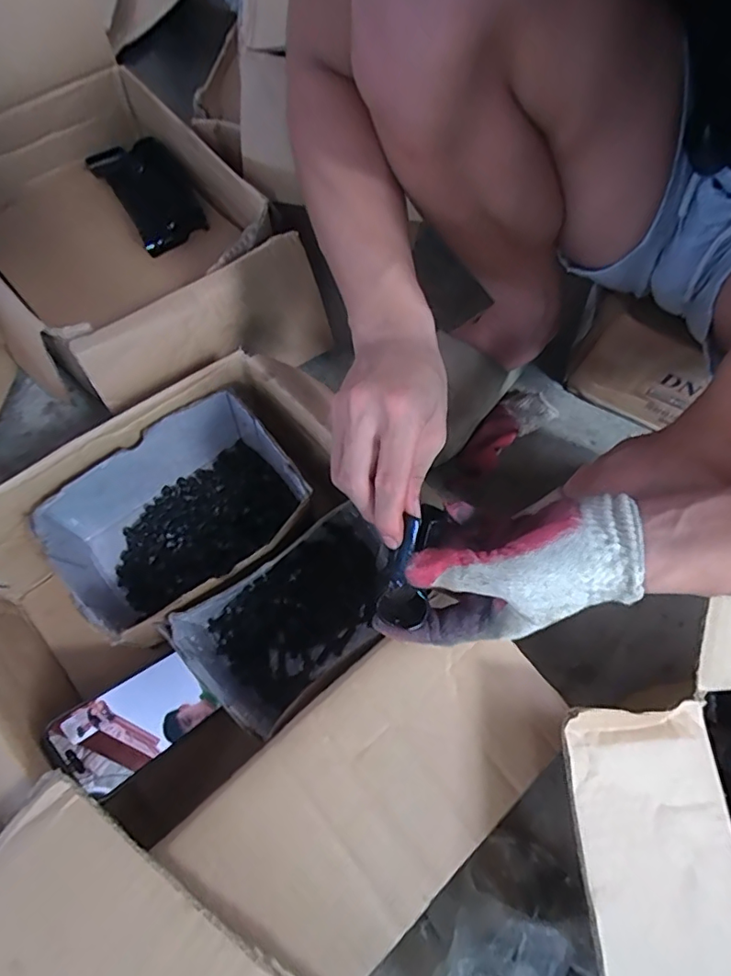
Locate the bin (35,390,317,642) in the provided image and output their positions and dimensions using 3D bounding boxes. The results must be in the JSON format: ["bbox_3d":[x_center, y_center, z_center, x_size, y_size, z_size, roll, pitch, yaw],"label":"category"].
[{"bbox_3d":[-0.168,0.032,0.487,0.206,0.099,0.152,-32,71,-15],"label":"bin"}]

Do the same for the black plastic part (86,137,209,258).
[{"bbox_3d":[-0.283,-0.391,0.668,0.088,0.035,0.188,-32,71,-15],"label":"black plastic part"}]

